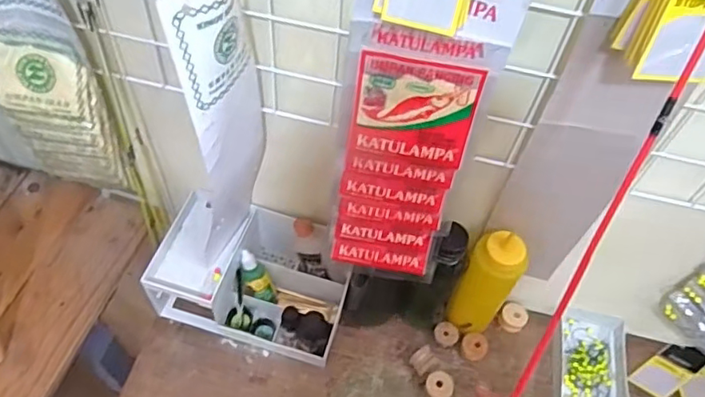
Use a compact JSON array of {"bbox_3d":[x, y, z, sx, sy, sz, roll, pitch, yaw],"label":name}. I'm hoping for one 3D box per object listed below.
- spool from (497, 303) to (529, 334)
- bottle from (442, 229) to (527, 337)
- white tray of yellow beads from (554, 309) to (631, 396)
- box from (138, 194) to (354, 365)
[{"bbox_3d":[0.215,0.160,0.762,0.033,0.022,0.036,2,55,-3],"label":"spool"},{"bbox_3d":[0.160,0.105,0.689,0.062,0.200,0.053,31,58,16],"label":"bottle"},{"bbox_3d":[0.305,0.208,0.730,0.094,0.028,0.151,13,55,4],"label":"white tray of yellow beads"},{"bbox_3d":[-0.119,0.092,0.730,0.231,0.109,0.157,17,55,7],"label":"box"}]

